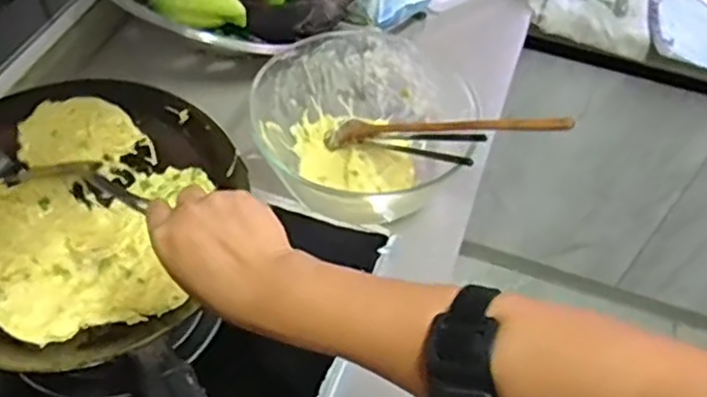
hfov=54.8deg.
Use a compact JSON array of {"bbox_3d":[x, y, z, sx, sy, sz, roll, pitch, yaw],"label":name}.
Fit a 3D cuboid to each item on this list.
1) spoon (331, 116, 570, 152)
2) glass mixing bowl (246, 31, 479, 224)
[{"bbox_3d":[0.095,-0.079,0.790,0.315,0.028,0.030,1,47,36],"label":"spoon"},{"bbox_3d":[0.012,-0.090,0.835,0.250,0.106,0.209,19,55,9],"label":"glass mixing bowl"}]

